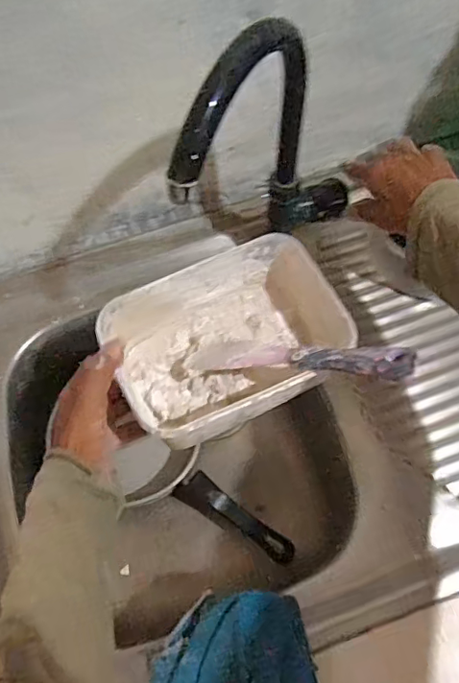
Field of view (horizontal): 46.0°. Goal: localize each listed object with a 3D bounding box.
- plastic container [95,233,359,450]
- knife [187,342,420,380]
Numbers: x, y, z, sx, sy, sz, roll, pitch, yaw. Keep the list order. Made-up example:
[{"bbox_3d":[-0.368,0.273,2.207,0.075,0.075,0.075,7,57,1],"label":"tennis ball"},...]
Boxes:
[{"bbox_3d":[-0.002,0.004,0.493,0.191,0.081,0.138,-25,68,-10],"label":"plastic container"},{"bbox_3d":[0.051,0.013,0.444,0.199,0.020,0.036,1,61,37],"label":"knife"}]

